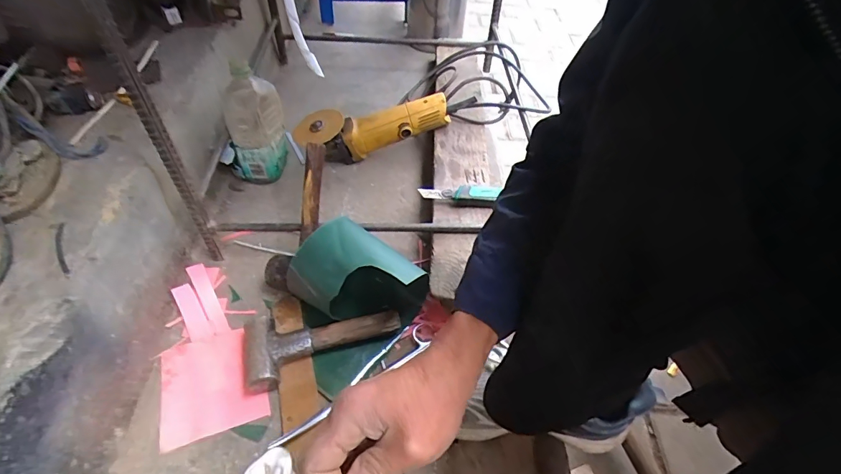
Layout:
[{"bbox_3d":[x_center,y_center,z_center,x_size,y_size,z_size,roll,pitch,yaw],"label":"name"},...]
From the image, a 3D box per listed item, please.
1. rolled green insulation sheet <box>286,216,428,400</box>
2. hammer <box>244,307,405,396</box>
[{"bbox_3d":[-0.100,0.077,0.554,0.146,0.127,0.175,37,57,24],"label":"rolled green insulation sheet"},{"bbox_3d":[-0.123,0.140,0.549,0.192,0.045,0.085,-7,51,-10],"label":"hammer"}]

